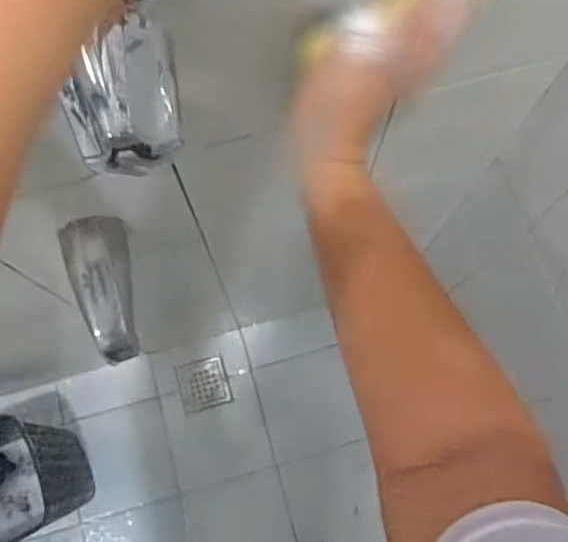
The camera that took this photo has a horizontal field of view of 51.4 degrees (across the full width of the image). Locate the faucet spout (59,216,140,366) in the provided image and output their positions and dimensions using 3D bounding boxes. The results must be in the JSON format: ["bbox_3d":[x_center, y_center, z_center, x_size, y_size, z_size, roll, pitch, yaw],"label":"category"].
[{"bbox_3d":[-0.178,0.018,0.575,0.060,0.033,0.137,-7,75,-1],"label":"faucet spout"}]

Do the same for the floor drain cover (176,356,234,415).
[{"bbox_3d":[-0.168,0.240,1.252,0.101,0.015,0.103,-16,75,-4],"label":"floor drain cover"}]

